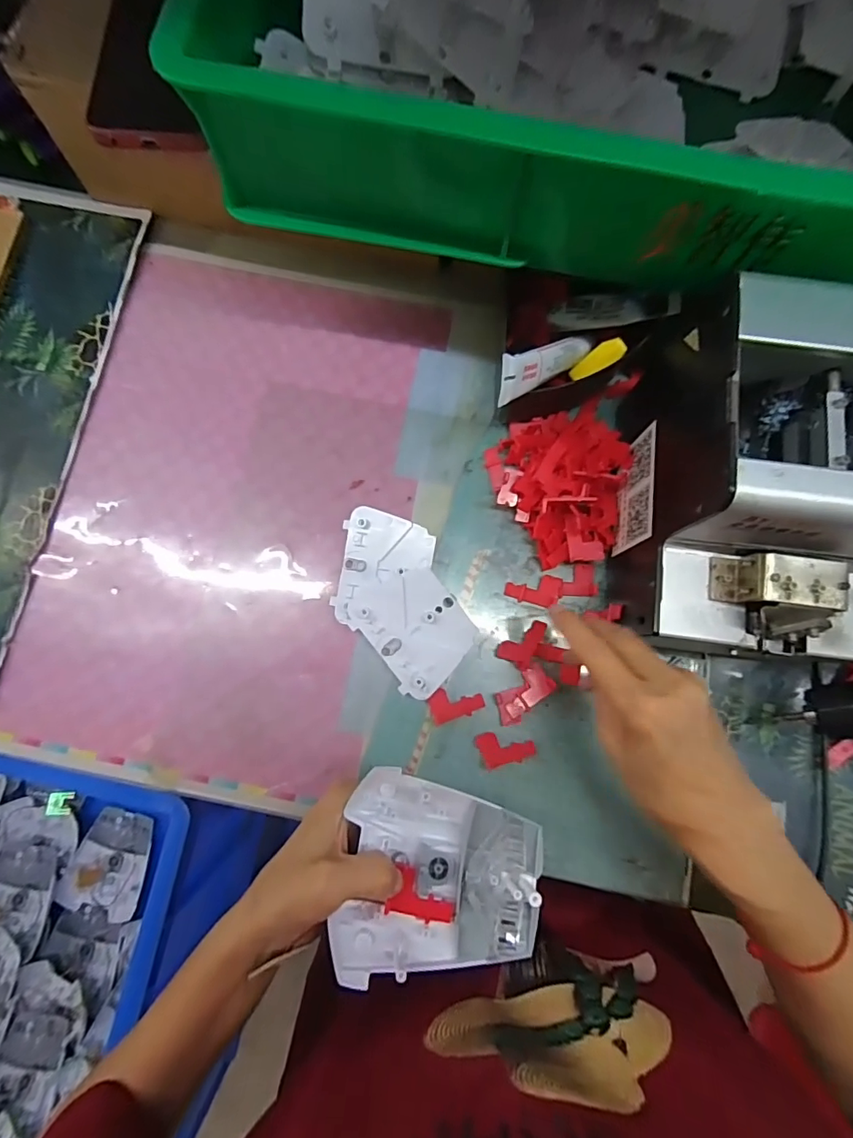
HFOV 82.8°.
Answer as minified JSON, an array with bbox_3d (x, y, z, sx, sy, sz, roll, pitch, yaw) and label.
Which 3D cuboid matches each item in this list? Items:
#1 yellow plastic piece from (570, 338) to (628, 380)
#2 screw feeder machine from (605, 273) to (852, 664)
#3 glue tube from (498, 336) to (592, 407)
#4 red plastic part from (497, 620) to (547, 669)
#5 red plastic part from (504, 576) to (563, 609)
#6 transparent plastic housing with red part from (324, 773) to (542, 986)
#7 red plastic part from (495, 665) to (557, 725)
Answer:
[{"bbox_3d":[0.120,-0.147,0.340,0.039,0.007,0.017,-31,81,17],"label":"yellow plastic piece"},{"bbox_3d":[0.199,-0.044,0.290,0.124,0.146,0.184,4,80,0],"label":"screw feeder machine"},{"bbox_3d":[0.078,-0.137,0.319,0.013,0.027,0.106,25,46,35],"label":"glue tube"},{"bbox_3d":[0.068,0.050,0.342,0.023,0.010,0.037,30,81,4],"label":"red plastic part"},{"bbox_3d":[0.078,0.014,0.352,0.039,0.006,0.023,13,80,2],"label":"red plastic part"},{"bbox_3d":[0.008,0.166,0.263,0.105,0.024,0.095,9,80,1],"label":"transparent plastic housing with red part"},{"bbox_3d":[0.066,0.088,0.335,0.044,0.008,0.022,-42,83,-7],"label":"red plastic part"}]

